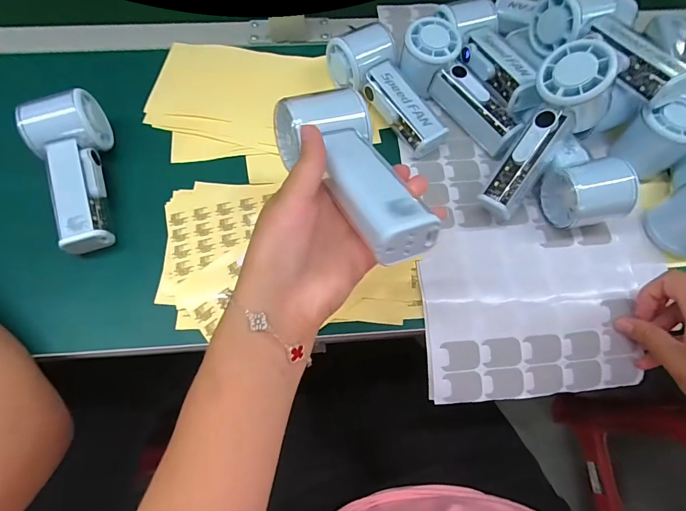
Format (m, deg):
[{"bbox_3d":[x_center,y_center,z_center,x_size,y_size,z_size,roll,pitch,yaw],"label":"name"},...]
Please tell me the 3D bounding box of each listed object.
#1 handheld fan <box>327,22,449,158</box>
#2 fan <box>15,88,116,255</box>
[{"bbox_3d":[0.050,-0.174,0.395,0.063,0.058,0.150,-38,73,-15],"label":"handheld fan"},{"bbox_3d":[-0.247,-0.078,0.350,0.060,0.057,0.153,-18,69,-8],"label":"fan"}]

